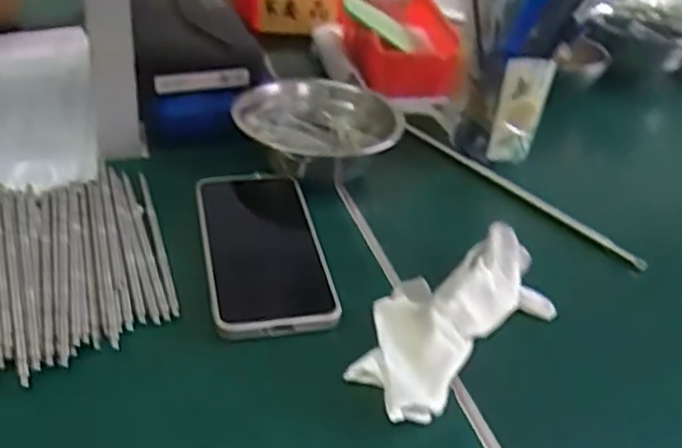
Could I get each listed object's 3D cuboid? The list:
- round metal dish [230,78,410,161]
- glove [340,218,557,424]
[{"bbox_3d":[-0.019,-0.084,0.572,0.134,0.035,0.123,5,35,-3],"label":"round metal dish"},{"bbox_3d":[0.071,0.054,0.436,0.072,0.019,0.178,32,42,32],"label":"glove"}]

